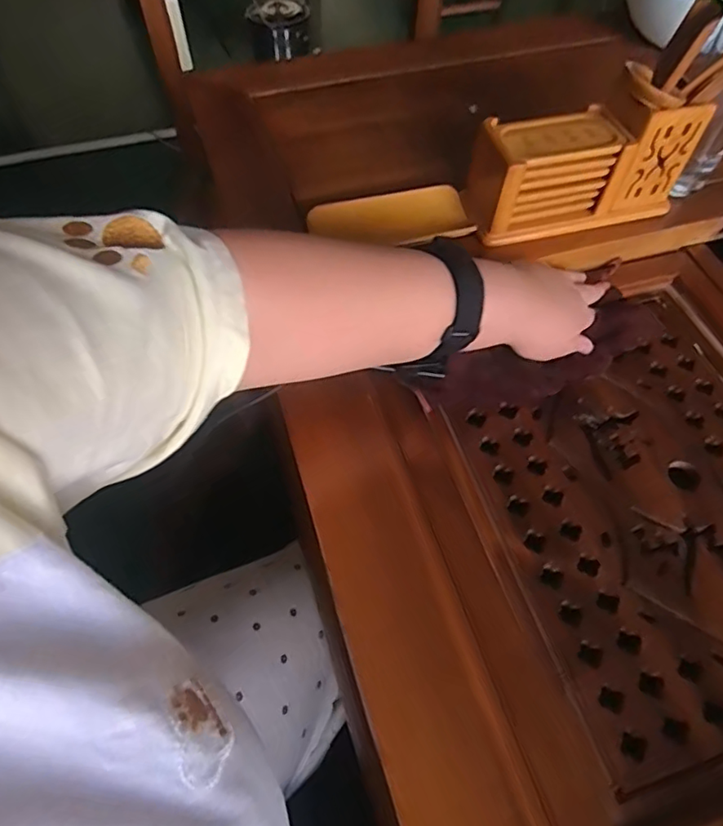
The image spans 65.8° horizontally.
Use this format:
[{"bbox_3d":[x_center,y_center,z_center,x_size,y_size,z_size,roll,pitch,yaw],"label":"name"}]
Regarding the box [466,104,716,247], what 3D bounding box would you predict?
[{"bbox_3d":[0.199,-0.228,0.510,0.192,0.095,0.072,-11,59,-8],"label":"box"}]

